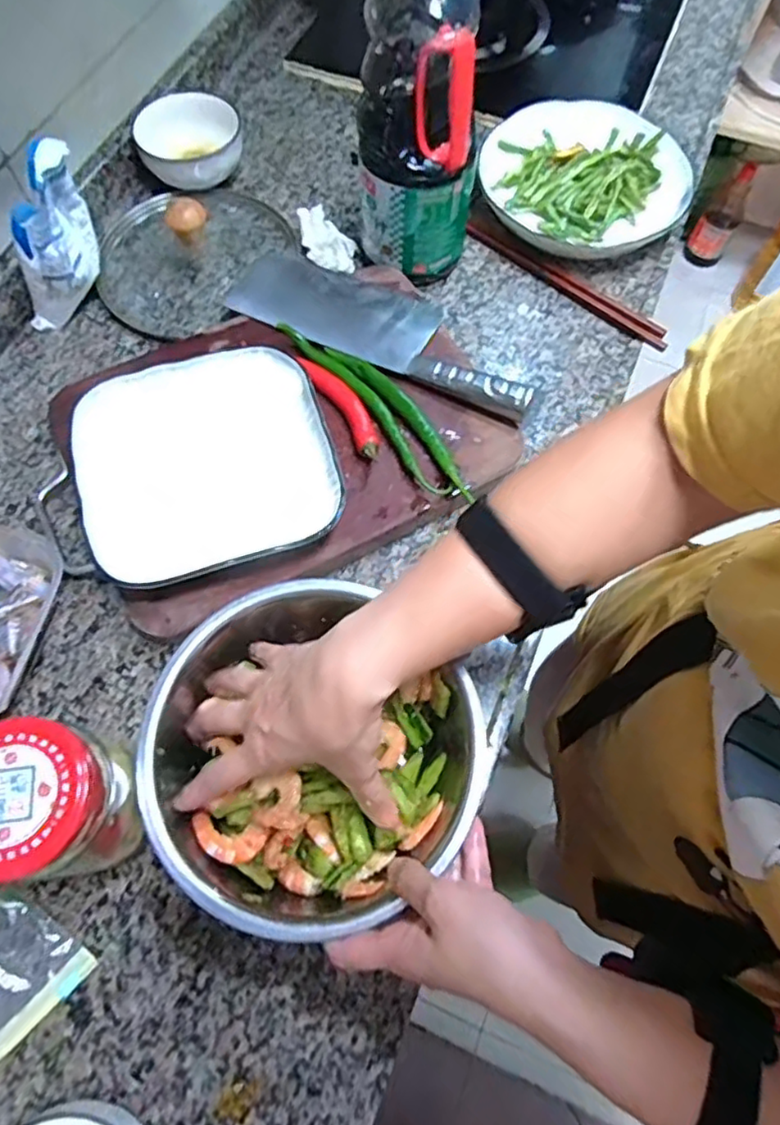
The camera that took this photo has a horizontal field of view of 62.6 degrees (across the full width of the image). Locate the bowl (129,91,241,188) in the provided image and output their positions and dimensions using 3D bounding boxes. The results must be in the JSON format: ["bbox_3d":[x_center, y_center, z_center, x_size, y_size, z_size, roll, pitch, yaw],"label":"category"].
[{"bbox_3d":[-0.218,-0.456,0.703,0.110,0.054,0.102,0,68,-1],"label":"bowl"}]

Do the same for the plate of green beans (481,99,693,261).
[{"bbox_3d":[0.208,-0.418,0.701,0.214,0.043,0.195,0,68,-1],"label":"plate of green beans"}]

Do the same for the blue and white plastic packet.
[{"bbox_3d":[-0.317,-0.303,0.595,0.065,0.134,0.100,5,68,1],"label":"blue and white plastic packet"}]

